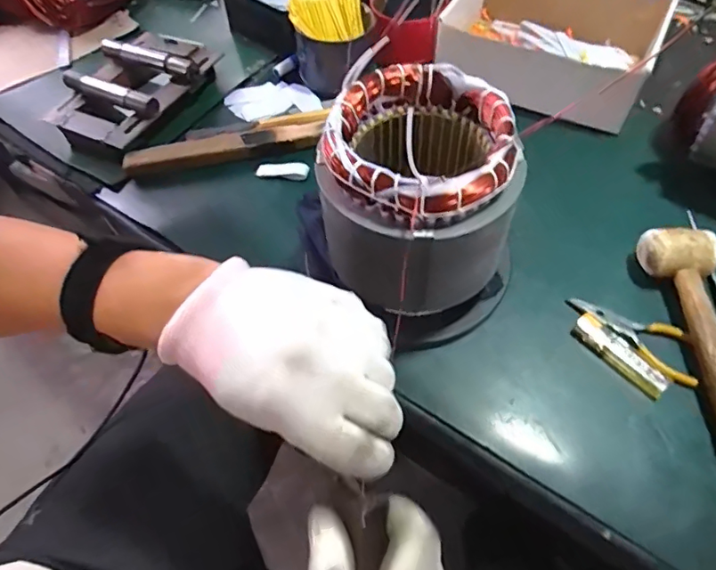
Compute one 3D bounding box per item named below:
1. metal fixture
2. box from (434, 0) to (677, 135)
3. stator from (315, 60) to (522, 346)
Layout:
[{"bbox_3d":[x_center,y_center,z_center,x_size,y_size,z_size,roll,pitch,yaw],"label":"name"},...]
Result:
[{"bbox_3d":[-0.277,-0.245,0.632,0.142,0.055,0.199,19,62,15],"label":"metal fixture"},{"bbox_3d":[0.243,-0.314,0.635,0.237,0.072,0.222,23,63,17],"label":"box"},{"bbox_3d":[0.049,-0.063,0.425,0.143,0.181,0.155,-24,60,-10],"label":"stator"}]

